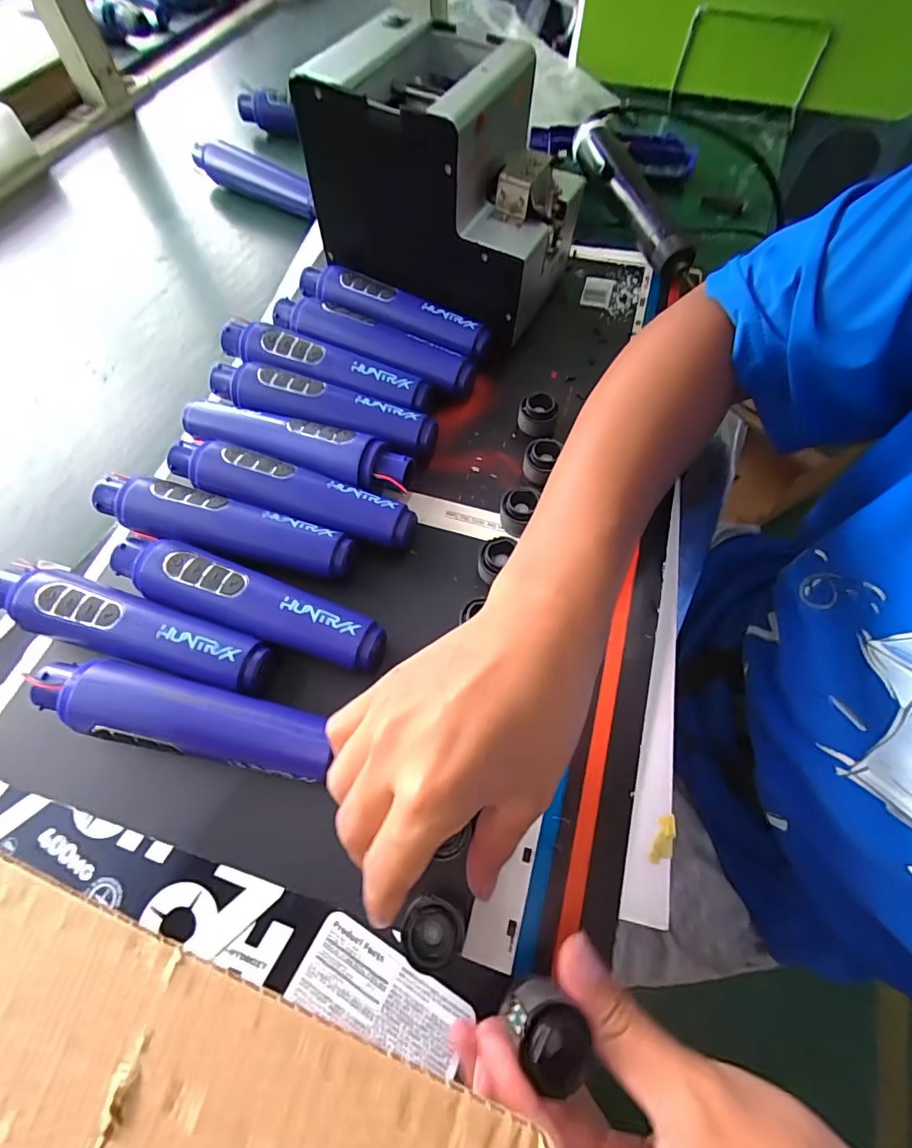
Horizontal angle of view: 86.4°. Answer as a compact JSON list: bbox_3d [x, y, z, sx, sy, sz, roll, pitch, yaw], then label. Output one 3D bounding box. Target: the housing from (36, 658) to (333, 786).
[{"bbox_3d":[-0.146,0.077,0.264,0.162,0.032,0.038,12,64,6],"label":"housing"}]

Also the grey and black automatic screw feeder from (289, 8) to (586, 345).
[{"bbox_3d":[-0.002,-0.315,0.386,0.183,0.128,0.142,26,66,12],"label":"grey and black automatic screw feeder"}]

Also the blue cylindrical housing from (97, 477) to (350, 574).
[{"bbox_3d":[-0.151,-0.029,0.320,0.169,0.037,0.036,13,64,7],"label":"blue cylindrical housing"}]

